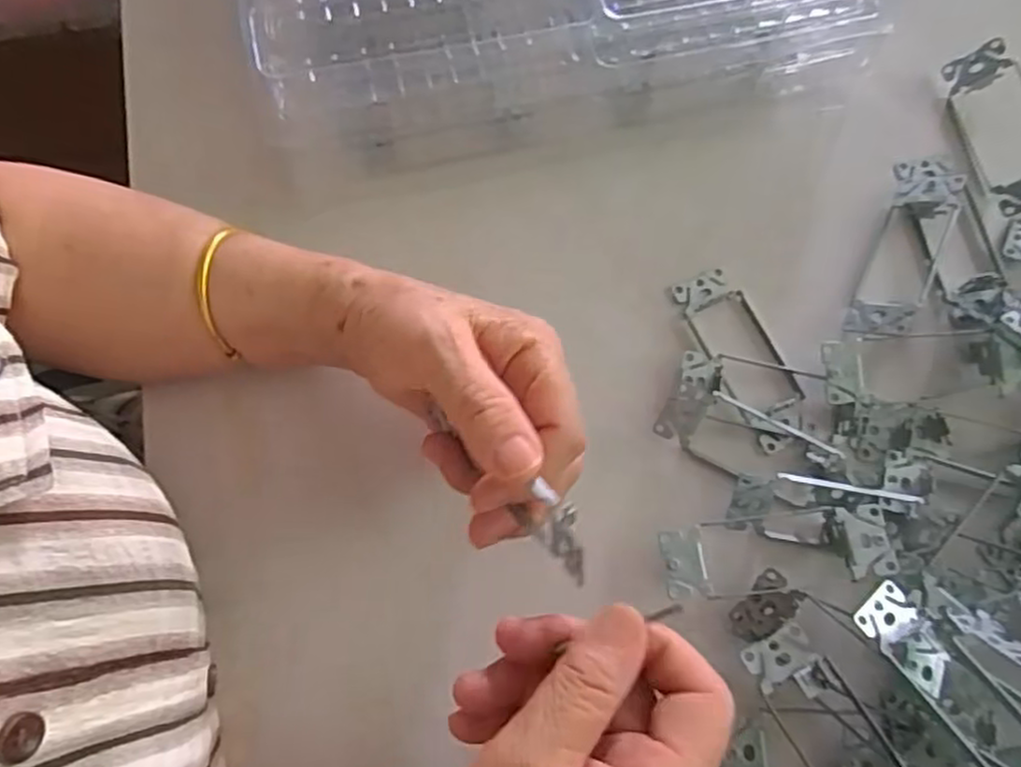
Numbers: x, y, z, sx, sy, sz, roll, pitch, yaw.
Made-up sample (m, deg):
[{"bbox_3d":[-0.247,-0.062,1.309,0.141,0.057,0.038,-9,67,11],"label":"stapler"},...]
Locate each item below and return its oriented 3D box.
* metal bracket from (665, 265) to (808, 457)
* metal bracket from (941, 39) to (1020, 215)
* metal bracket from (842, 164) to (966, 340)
[{"bbox_3d":[0.127,-0.015,0.383,0.039,0.011,0.104,-25,75,-5],"label":"metal bracket"},{"bbox_3d":[0.284,-0.150,0.413,0.038,0.024,0.102,-14,74,-2],"label":"metal bracket"},{"bbox_3d":[0.224,-0.078,0.394,0.035,0.025,0.124,22,76,8],"label":"metal bracket"}]

